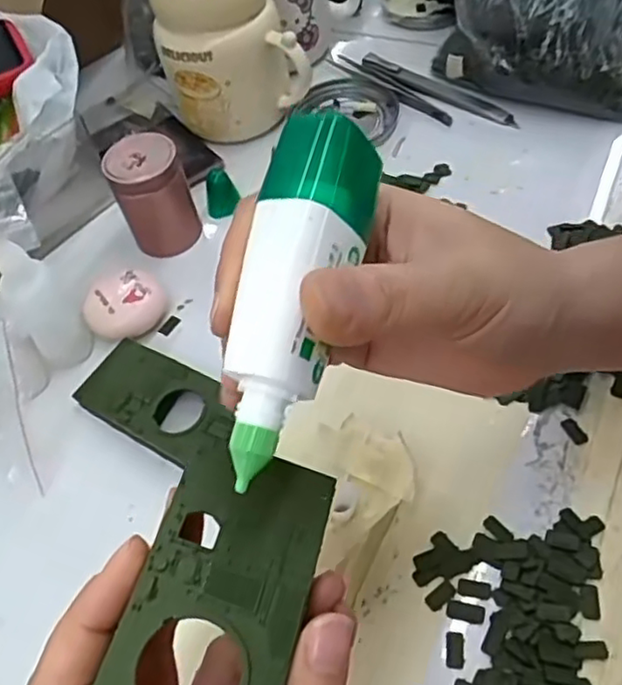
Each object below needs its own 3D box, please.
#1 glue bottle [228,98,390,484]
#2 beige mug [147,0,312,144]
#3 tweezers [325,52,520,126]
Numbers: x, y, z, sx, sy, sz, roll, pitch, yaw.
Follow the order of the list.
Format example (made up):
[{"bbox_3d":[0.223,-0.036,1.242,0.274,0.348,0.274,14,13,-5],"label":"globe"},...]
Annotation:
[{"bbox_3d":[-0.005,-0.014,0.173,0.027,0.024,0.097,13,78,11],"label":"glue bottle"},{"bbox_3d":[-0.062,-0.211,0.459,0.090,0.107,0.101,-20,55,-5],"label":"beige mug"},{"bbox_3d":[0.078,-0.187,0.485,0.149,0.010,0.032,30,65,26],"label":"tweezers"}]

